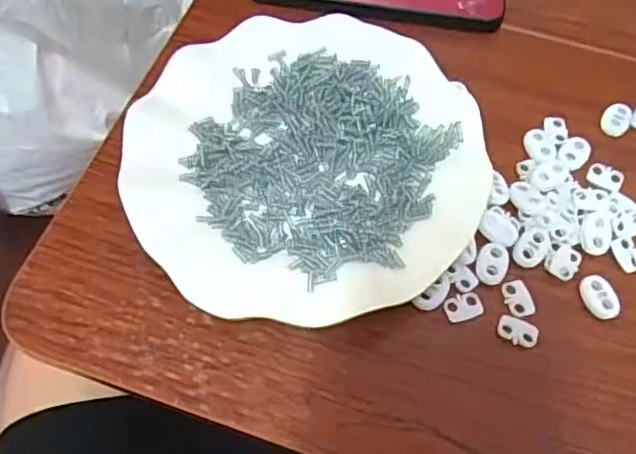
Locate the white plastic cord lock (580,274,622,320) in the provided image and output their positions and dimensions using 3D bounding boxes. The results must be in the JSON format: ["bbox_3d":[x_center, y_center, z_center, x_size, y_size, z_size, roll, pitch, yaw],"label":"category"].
[{"bbox_3d":[0.140,0.035,0.307,0.015,0.004,0.022,-15,64,-10],"label":"white plastic cord lock"}]

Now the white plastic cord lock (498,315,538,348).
[{"bbox_3d":[0.097,0.050,0.300,0.019,0.004,0.013,16,63,6],"label":"white plastic cord lock"}]

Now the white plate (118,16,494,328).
[{"bbox_3d":[-0.006,-0.035,0.332,0.179,0.021,0.176,1,62,-2],"label":"white plate"}]

